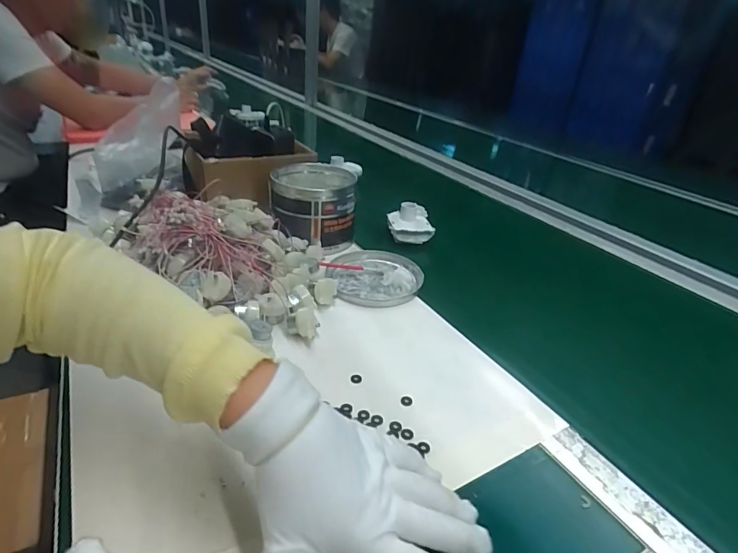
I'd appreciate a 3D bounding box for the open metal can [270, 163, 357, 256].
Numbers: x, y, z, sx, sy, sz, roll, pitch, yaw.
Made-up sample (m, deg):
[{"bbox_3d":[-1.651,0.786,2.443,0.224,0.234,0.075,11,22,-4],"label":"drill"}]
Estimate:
[{"bbox_3d":[-0.086,-0.106,0.681,0.125,0.095,0.139,-1,30,-11],"label":"open metal can"}]

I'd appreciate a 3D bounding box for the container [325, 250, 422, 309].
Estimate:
[{"bbox_3d":[0.008,-0.003,0.599,0.127,0.012,0.127,4,30,-2],"label":"container"}]

